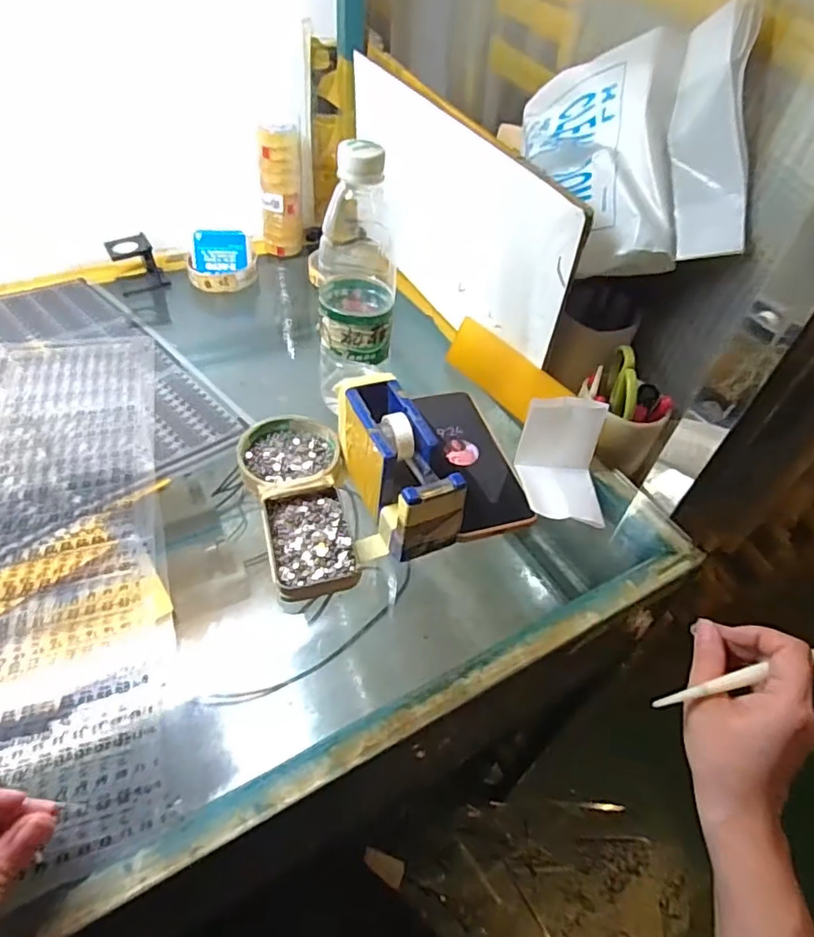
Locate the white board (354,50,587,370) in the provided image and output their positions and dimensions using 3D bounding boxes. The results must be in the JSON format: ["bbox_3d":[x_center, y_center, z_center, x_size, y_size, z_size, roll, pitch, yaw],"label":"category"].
[{"bbox_3d":[0.030,-0.284,0.618,0.015,0.183,0.455,-17,51,-20],"label":"white board"}]

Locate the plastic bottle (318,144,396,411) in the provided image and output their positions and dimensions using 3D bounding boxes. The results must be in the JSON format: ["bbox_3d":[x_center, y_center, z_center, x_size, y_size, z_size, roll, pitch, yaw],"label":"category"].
[{"bbox_3d":[-0.042,-0.146,0.465,0.061,0.217,0.069,3,47,-2],"label":"plastic bottle"}]

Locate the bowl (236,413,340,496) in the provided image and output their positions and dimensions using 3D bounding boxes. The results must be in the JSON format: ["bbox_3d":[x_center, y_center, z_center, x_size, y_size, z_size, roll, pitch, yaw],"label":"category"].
[{"bbox_3d":[-0.100,-0.013,0.472,0.080,0.015,0.080,-4,48,-9],"label":"bowl"}]

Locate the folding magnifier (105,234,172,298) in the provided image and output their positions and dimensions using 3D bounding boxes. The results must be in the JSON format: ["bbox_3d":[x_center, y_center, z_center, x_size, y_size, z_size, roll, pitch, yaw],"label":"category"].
[{"bbox_3d":[-0.311,-0.239,0.645,0.053,0.052,0.033,-19,52,-21],"label":"folding magnifier"}]

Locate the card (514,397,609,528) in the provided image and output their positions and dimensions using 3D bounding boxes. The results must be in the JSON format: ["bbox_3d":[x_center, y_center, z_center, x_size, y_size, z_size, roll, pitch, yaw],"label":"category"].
[{"bbox_3d":[0.132,-0.005,0.465,0.072,0.067,0.081,5,47,0],"label":"card"}]

